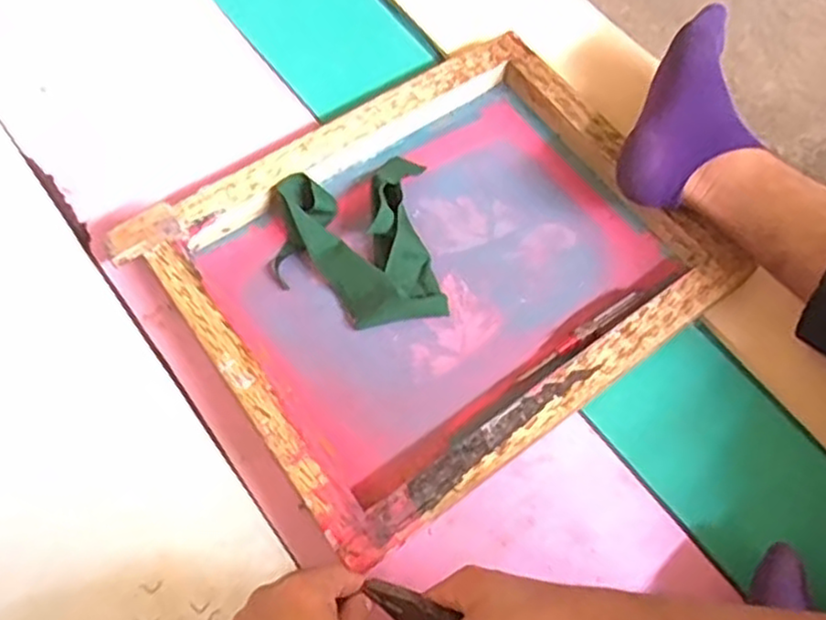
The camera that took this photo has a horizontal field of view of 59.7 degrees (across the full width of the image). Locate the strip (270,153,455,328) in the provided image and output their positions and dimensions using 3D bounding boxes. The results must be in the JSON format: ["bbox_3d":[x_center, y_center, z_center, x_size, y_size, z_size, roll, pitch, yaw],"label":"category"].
[{"bbox_3d":[-0.057,-0.067,0.696,0.151,0.033,0.174,-9,66,-7],"label":"strip"}]

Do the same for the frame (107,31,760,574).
[{"bbox_3d":[0.023,-0.052,0.689,0.454,0.049,0.384,-33,71,-16],"label":"frame"}]

